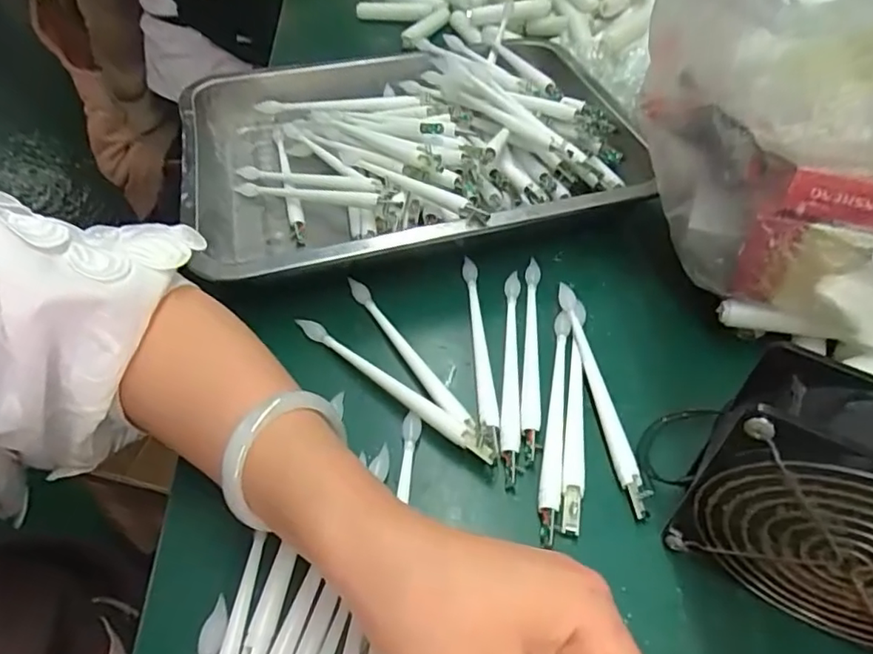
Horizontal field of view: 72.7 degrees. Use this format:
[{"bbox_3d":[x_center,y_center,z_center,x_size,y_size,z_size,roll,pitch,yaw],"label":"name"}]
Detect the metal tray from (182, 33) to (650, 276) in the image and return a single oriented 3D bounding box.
[{"bbox_3d":[-0.016,-0.139,0.475,0.340,0.065,0.240,-13,50,-9],"label":"metal tray"}]

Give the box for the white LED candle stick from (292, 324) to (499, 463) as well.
[{"bbox_3d":[-0.027,0.032,0.351,0.151,0.008,0.014,32,57,27],"label":"white LED candle stick"}]

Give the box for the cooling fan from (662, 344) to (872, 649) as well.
[{"bbox_3d":[0.162,0.076,0.238,0.110,0.119,0.044,30,56,25],"label":"cooling fan"}]

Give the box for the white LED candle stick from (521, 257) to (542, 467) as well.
[{"bbox_3d":[0.060,0.015,0.374,0.011,0.010,0.156,3,49,5],"label":"white LED candle stick"}]

